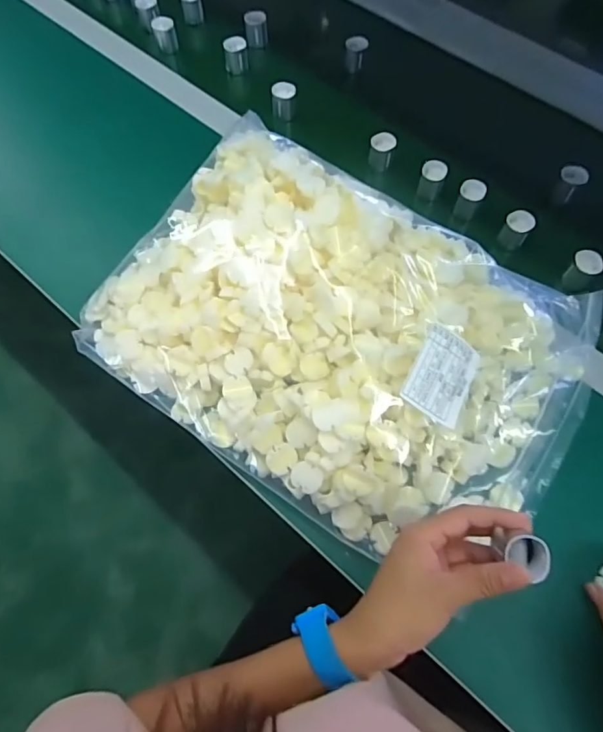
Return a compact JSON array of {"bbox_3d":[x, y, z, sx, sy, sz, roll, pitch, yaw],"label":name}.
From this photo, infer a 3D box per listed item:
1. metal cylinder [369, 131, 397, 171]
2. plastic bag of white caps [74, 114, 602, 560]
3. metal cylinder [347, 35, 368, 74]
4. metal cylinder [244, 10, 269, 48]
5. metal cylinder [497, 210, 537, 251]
[{"bbox_3d":[0.099,-0.266,0.617,0.030,0.035,0.029,0,70,1],"label":"metal cylinder"},{"bbox_3d":[0.039,-0.035,0.475,0.455,0.080,0.314,31,74,11],"label":"plastic bag of white caps"},{"bbox_3d":[0.077,-0.437,0.697,0.030,0.030,0.033,5,71,3],"label":"metal cylinder"},{"bbox_3d":[-0.065,-0.488,0.721,0.032,0.035,0.034,-6,70,-1],"label":"metal cylinder"},{"bbox_3d":[0.244,-0.156,0.568,0.029,0.036,0.030,0,70,1],"label":"metal cylinder"}]

